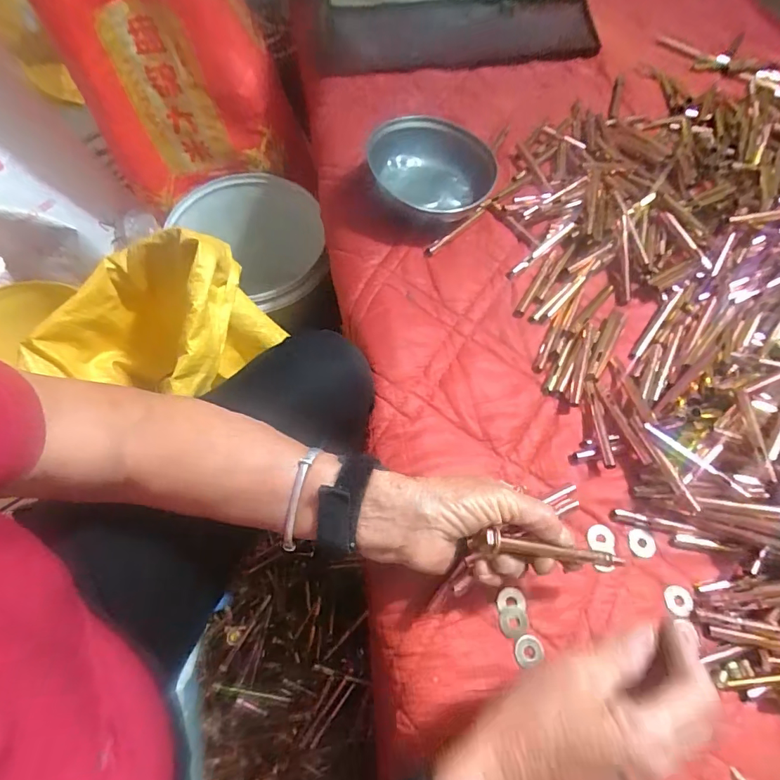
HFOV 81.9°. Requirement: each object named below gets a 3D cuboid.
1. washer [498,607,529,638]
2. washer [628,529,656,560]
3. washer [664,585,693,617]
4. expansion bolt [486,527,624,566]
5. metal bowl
[{"bbox_3d":[0.094,0.177,0.342,0.022,0.004,0.021,0,65,-1],"label":"washer"},{"bbox_3d":[0.210,0.128,0.375,0.022,0.004,0.022,10,80,4],"label":"washer"},{"bbox_3d":[0.233,0.170,0.363,0.020,0.004,0.022,-3,61,15],"label":"washer"},{"bbox_3d":[0.111,0.107,0.298,0.098,0.009,0.009,12,65,-10],"label":"expansion bolt"},{"bbox_3d":[0.043,-0.244,0.510,0.136,0.047,0.146,28,68,11],"label":"metal bowl"}]

